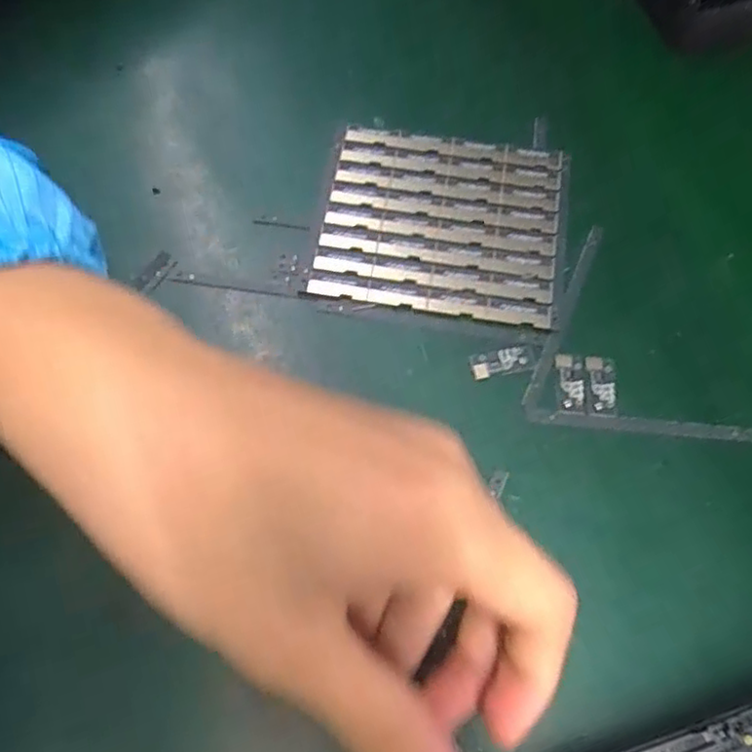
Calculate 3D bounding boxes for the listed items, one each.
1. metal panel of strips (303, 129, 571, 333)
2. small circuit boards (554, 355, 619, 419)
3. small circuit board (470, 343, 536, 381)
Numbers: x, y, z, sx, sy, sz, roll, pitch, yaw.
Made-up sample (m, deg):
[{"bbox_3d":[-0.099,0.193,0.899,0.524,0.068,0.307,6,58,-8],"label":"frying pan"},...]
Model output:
[{"bbox_3d":[0.029,-0.069,0.303,0.102,0.004,0.093,9,66,4],"label":"metal panel of strips"},{"bbox_3d":[0.085,0.003,0.273,0.023,0.004,0.026,2,66,1],"label":"small circuit boards"},{"bbox_3d":[0.052,-0.006,0.277,0.026,0.004,0.011,-12,66,-5],"label":"small circuit board"}]

